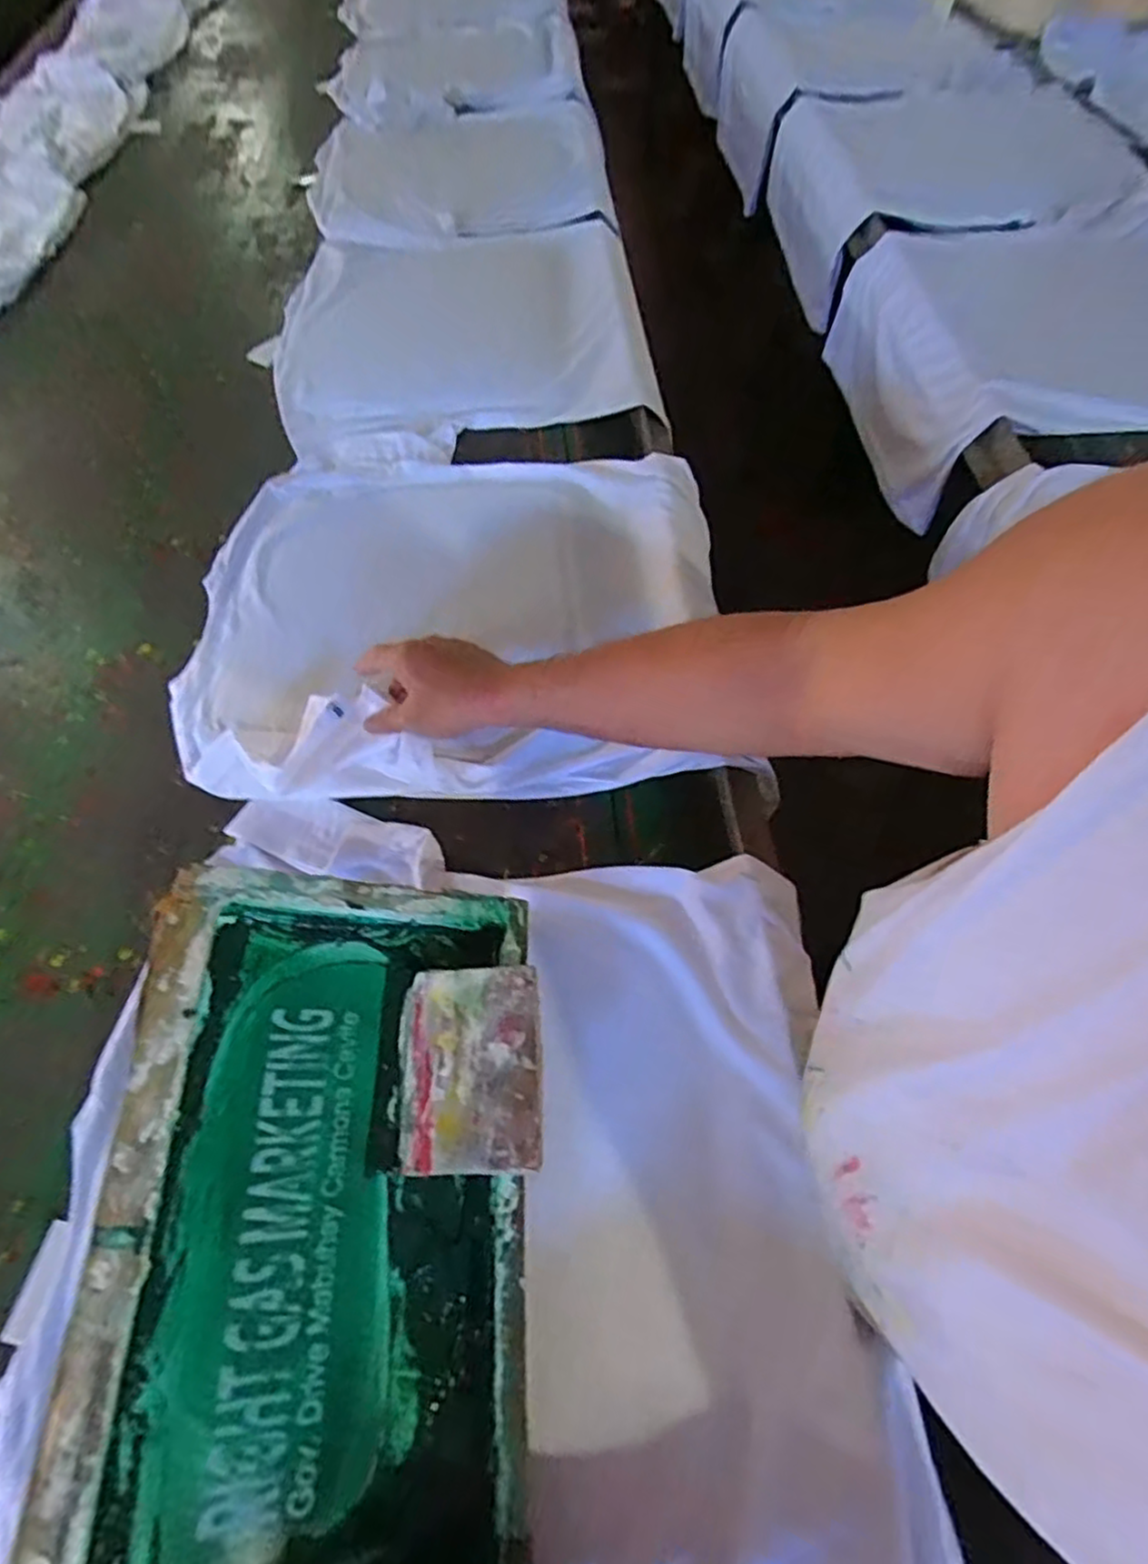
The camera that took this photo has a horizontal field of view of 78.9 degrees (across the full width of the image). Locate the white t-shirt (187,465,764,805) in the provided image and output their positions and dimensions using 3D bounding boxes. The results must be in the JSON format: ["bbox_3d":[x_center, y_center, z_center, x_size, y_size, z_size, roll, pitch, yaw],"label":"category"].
[{"bbox_3d":[-0.120,-0.180,0.715,0.531,0.064,0.432,2,60,2],"label":"white t-shirt"}]

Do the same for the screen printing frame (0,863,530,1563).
[{"bbox_3d":[-0.145,0.255,0.409,0.238,0.059,0.398,9,60,-22],"label":"screen printing frame"}]

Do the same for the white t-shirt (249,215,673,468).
[{"bbox_3d":[-0.160,-0.637,1.006,0.536,0.049,0.561,-5,60,-2],"label":"white t-shirt"}]

